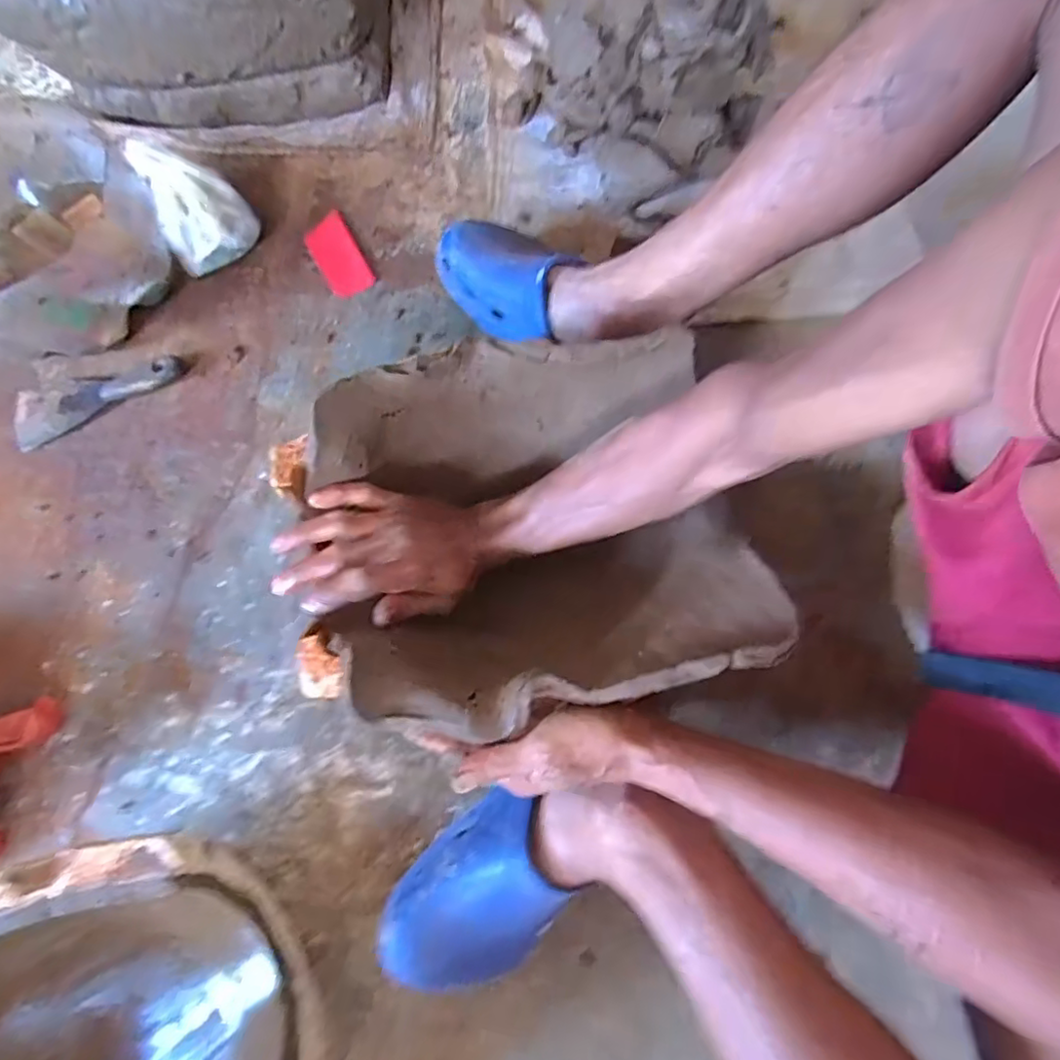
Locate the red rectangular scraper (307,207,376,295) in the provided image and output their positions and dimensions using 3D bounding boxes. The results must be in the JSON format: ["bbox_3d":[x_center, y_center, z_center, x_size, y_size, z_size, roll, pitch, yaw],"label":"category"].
[{"bbox_3d":[-0.217,-0.311,0.686,0.051,0.010,0.103,-30,79,2],"label":"red rectangular scraper"}]

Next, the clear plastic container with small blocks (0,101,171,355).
[{"bbox_3d":[-0.506,-0.303,0.632,0.247,0.126,0.237,31,77,10],"label":"clear plastic container with small blocks"}]

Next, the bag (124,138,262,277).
[{"bbox_3d":[-0.372,-0.354,0.665,0.134,0.078,0.096,41,79,12],"label":"bag"}]

